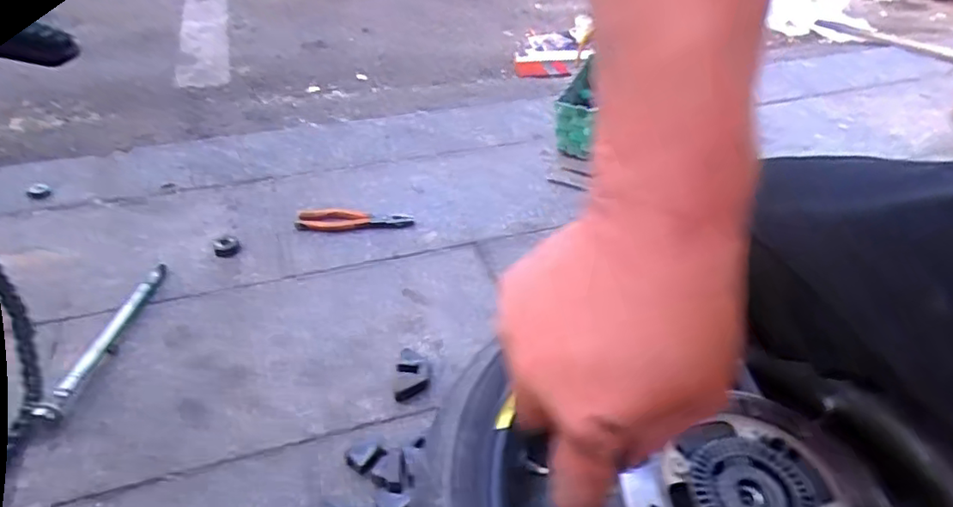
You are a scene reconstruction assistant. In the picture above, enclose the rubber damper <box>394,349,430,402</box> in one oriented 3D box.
[{"bbox_3d":[-0.080,0.150,0.759,0.041,0.018,0.071,0,38,-3],"label":"rubber damper"}]

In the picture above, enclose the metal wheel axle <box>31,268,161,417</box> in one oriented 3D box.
[{"bbox_3d":[-0.492,0.105,0.807,0.027,0.028,0.277,3,38,1],"label":"metal wheel axle"}]

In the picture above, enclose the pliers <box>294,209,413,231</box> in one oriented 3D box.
[{"bbox_3d":[-0.208,-0.060,1.036,0.190,0.013,0.059,-2,38,-6],"label":"pliers"}]

